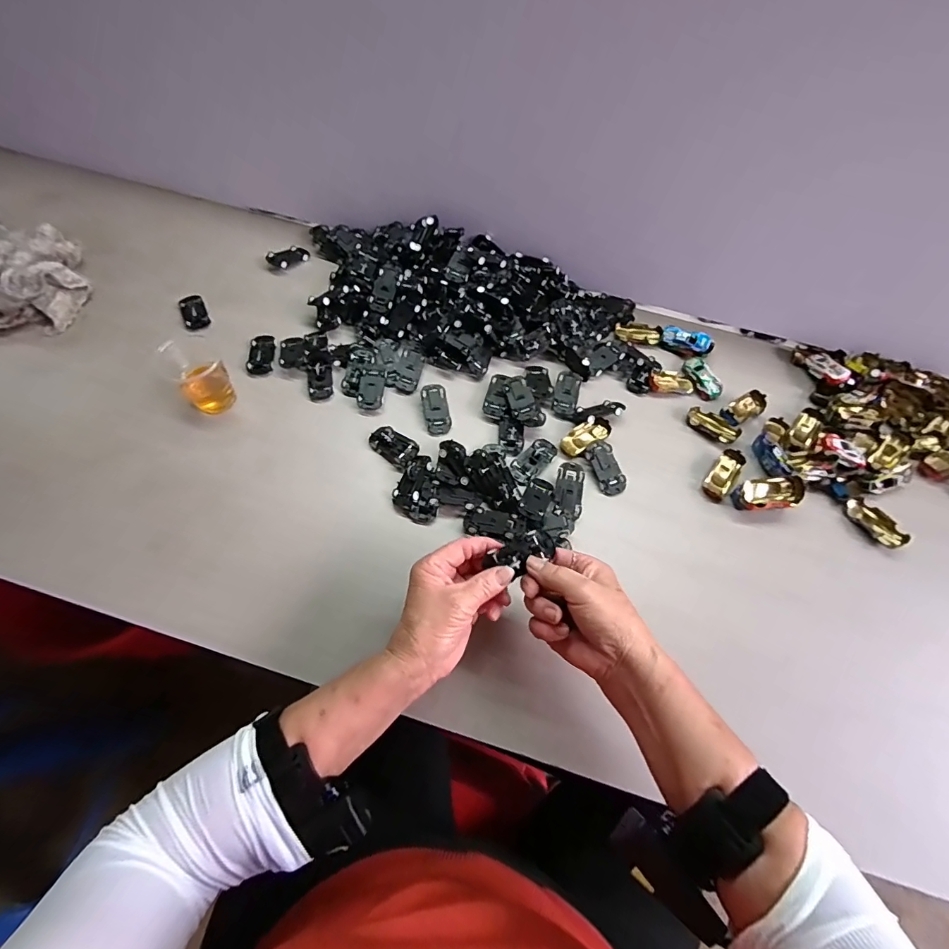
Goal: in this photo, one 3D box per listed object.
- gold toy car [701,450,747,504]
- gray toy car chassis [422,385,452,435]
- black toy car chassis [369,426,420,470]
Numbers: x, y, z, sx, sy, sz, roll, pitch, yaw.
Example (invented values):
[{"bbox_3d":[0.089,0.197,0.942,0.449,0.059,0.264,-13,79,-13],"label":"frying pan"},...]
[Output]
[{"bbox_3d":[0.292,0.001,0.521,0.030,0.016,0.069,33,65,14],"label":"gold toy car"},{"bbox_3d":[-0.047,-0.081,0.542,0.029,0.012,0.066,-10,63,-9],"label":"gray toy car chassis"},{"bbox_3d":[-0.092,-0.034,0.515,0.062,0.015,0.032,34,65,14],"label":"black toy car chassis"}]

